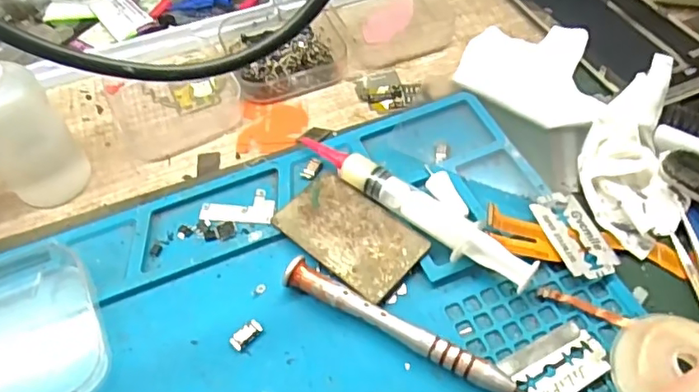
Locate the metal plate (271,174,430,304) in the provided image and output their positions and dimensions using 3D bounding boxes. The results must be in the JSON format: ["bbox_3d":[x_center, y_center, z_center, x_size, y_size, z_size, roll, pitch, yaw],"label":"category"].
[{"bbox_3d":[0.000,0.017,0.240,0.059,0.007,0.037,36,63,24],"label":"metal plate"}]

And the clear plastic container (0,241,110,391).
[{"bbox_3d":[-0.131,0.052,0.216,0.063,0.015,0.072,-24,57,-14],"label":"clear plastic container"}]

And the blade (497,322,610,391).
[{"bbox_3d":[0.073,0.063,0.206,0.042,0.004,0.022,-24,57,-14],"label":"blade"}]

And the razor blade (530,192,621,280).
[{"bbox_3d":[0.094,0.016,0.237,0.022,0.004,0.040,-14,55,-8],"label":"razor blade"}]

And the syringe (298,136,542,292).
[{"bbox_3d":[0.026,0.004,0.240,0.112,0.014,0.016,33,62,23],"label":"syringe"}]

